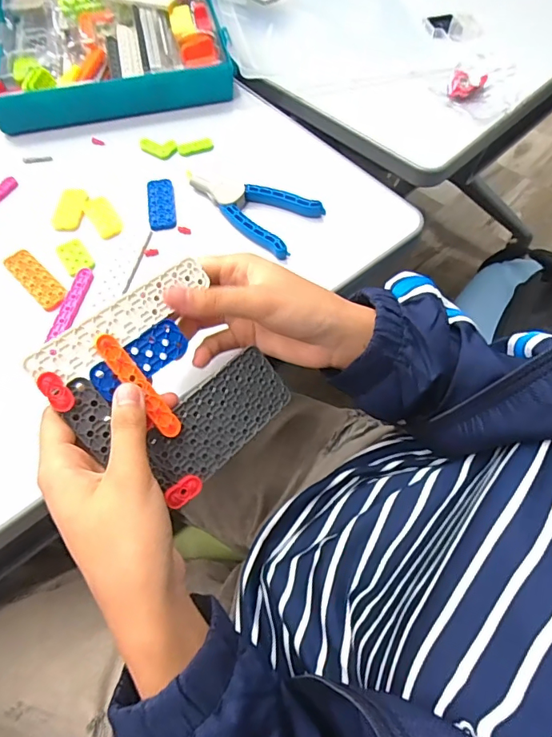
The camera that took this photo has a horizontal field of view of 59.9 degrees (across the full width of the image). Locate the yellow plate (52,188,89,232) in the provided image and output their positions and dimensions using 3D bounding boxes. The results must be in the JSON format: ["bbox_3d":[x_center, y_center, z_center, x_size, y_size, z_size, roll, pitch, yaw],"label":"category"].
[{"bbox_3d":[-0.197,-0.153,0.458,0.027,0.004,0.052,0,60,2],"label":"yellow plate"}]

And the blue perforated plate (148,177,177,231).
[{"bbox_3d":[-0.111,-0.160,0.463,0.025,0.004,0.068,-9,60,-3],"label":"blue perforated plate"}]

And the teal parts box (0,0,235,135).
[{"bbox_3d":[-0.212,-0.445,0.599,0.264,0.040,0.370,-12,61,-5],"label":"teal parts box"}]

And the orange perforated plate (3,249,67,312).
[{"bbox_3d":[-0.210,-0.079,0.418,0.076,0.004,0.025,39,68,21],"label":"orange perforated plate"}]

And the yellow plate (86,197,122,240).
[{"bbox_3d":[-0.165,-0.145,0.456,0.024,0.004,0.057,-29,63,-14],"label":"yellow plate"}]

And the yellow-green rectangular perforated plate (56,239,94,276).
[{"bbox_3d":[-0.180,-0.101,0.429,0.021,0.004,0.040,-30,64,-15],"label":"yellow-green rectangular perforated plate"}]

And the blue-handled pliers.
[{"bbox_3d":[-0.031,-0.155,0.450,0.136,0.016,0.066,29,65,17],"label":"blue-handled pliers"}]

